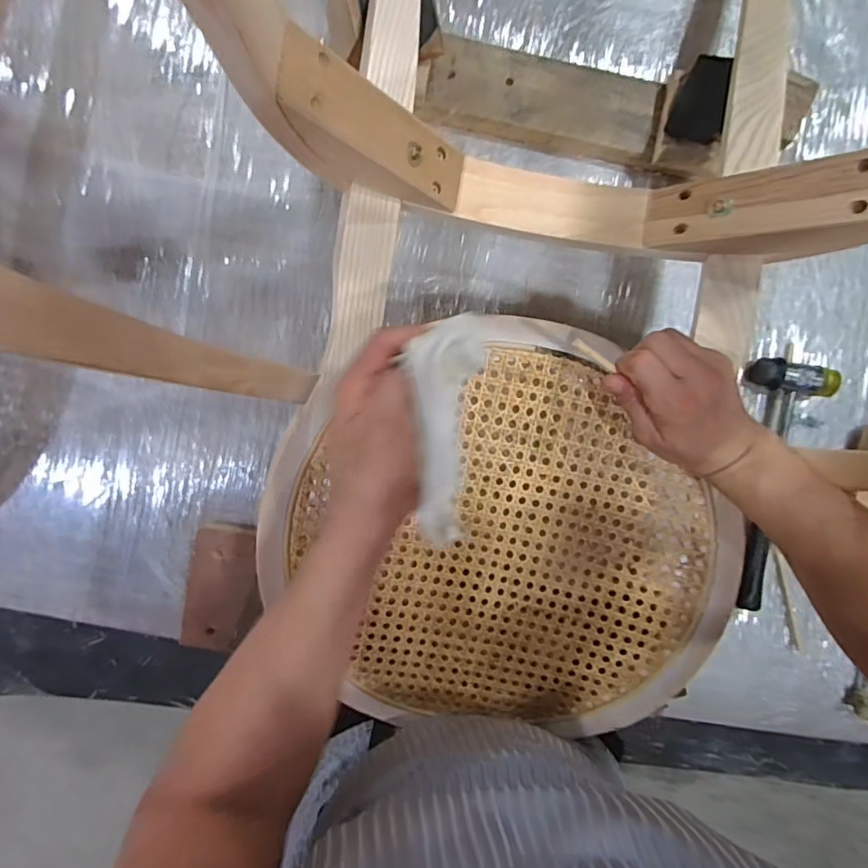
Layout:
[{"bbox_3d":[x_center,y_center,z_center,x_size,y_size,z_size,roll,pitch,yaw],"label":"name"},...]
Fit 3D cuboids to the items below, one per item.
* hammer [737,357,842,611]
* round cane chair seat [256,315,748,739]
[{"bbox_3d":[0.396,0.057,0.591,0.088,0.037,0.293,3,92,-2],"label":"hammer"},{"bbox_3d":[0.080,0.102,0.513,0.392,0.075,0.404,2,92,-2],"label":"round cane chair seat"}]

